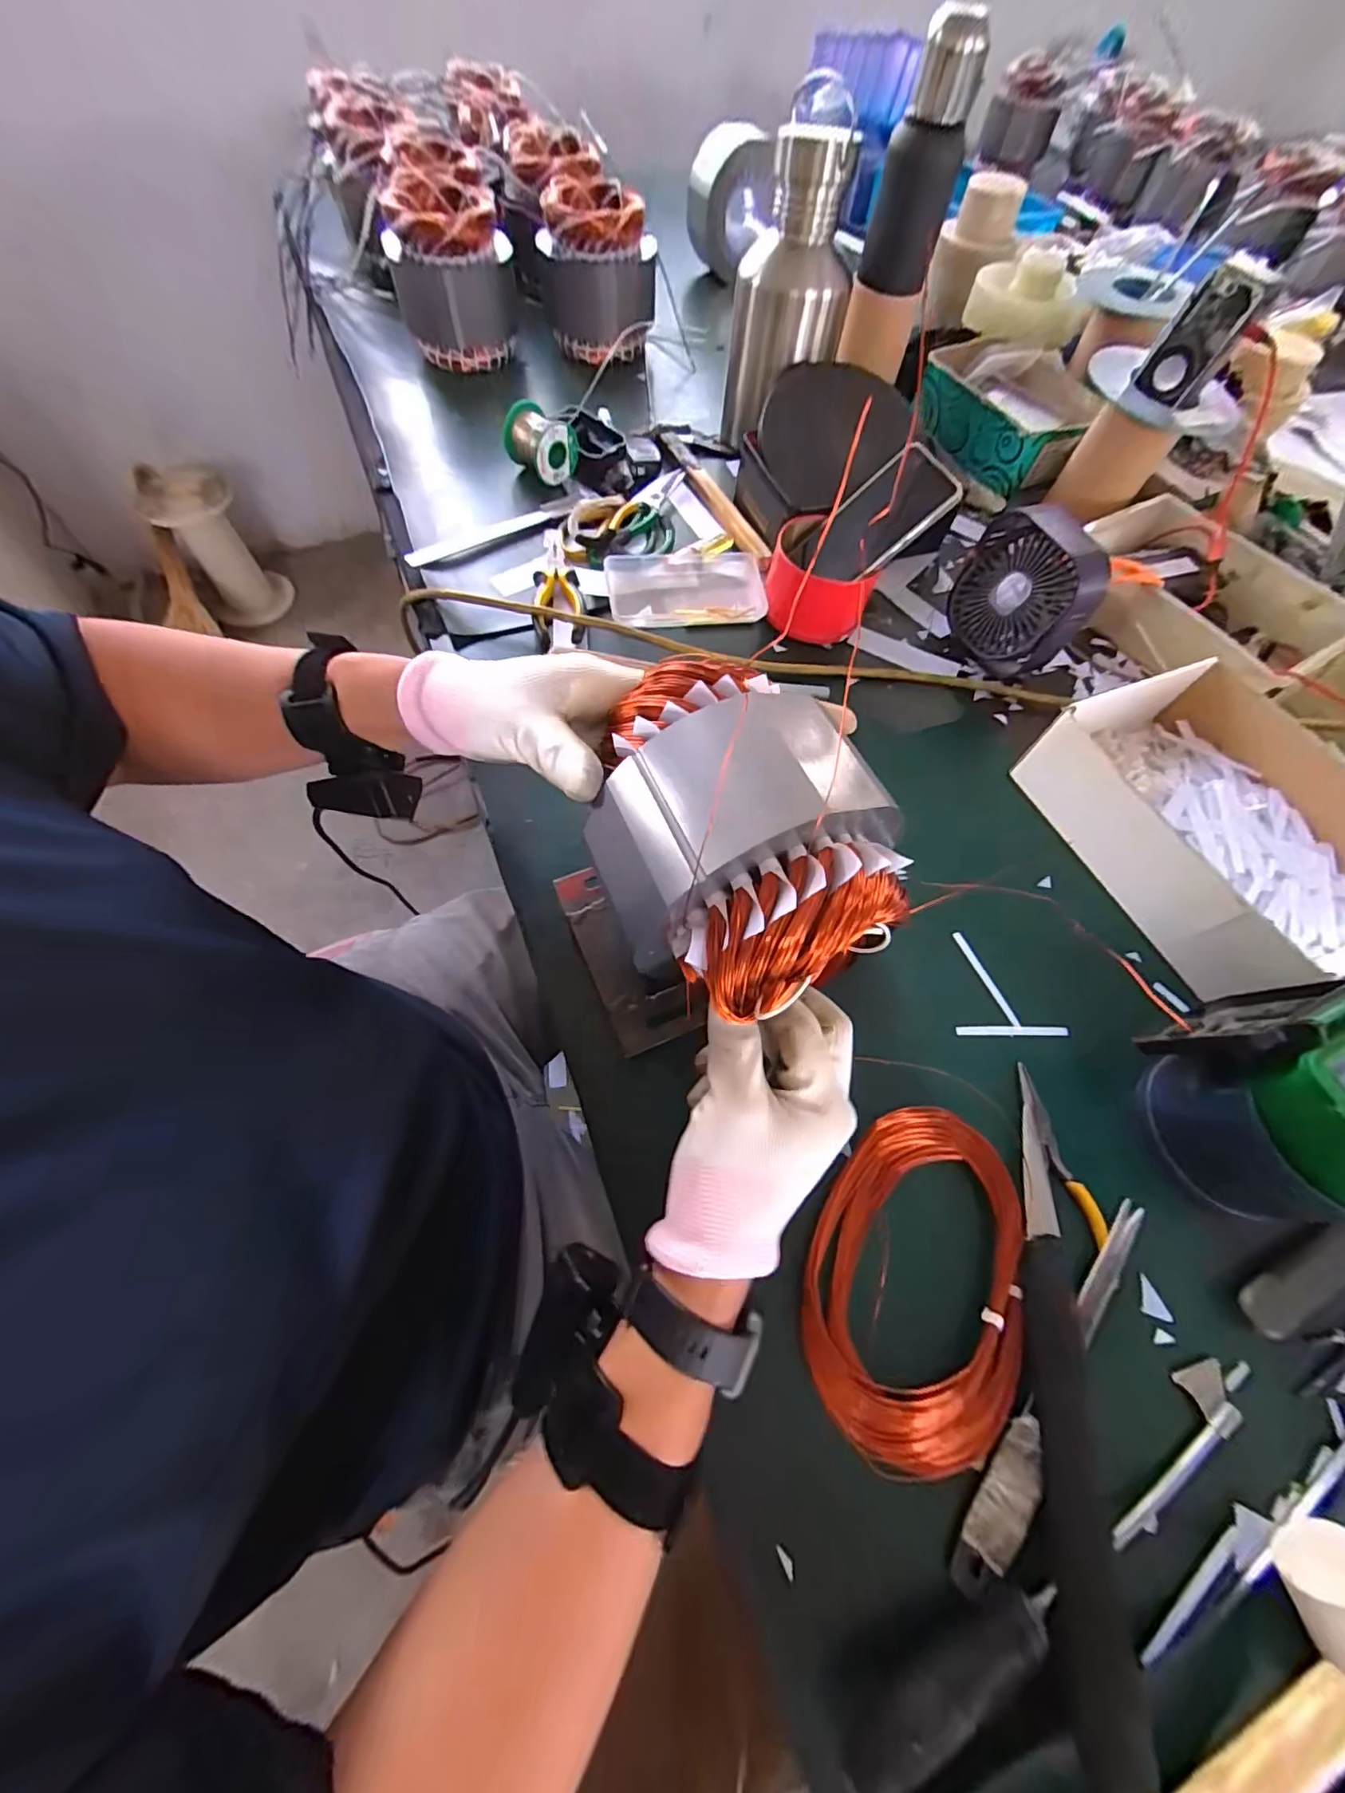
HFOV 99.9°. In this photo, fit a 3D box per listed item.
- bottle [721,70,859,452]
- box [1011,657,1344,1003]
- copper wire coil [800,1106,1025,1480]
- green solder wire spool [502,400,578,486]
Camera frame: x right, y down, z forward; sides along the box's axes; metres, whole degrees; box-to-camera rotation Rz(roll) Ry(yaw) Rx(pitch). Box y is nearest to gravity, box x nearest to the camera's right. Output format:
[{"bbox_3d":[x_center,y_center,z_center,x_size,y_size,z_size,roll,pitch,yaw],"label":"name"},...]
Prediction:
[{"bbox_3d":[0.127,-0.635,0.613,0.096,0.245,0.099,-35,71,-18],"label":"bottle"},{"bbox_3d":[0.433,-0.058,0.447,0.213,0.074,0.243,-15,66,-10],"label":"box"},{"bbox_3d":[0.141,0.212,0.321,0.115,0.015,0.176,16,64,5],"label":"copper wire coil"},{"bbox_3d":[-0.151,-0.515,0.644,0.057,0.054,0.076,-41,73,-20],"label":"green solder wire spool"}]

